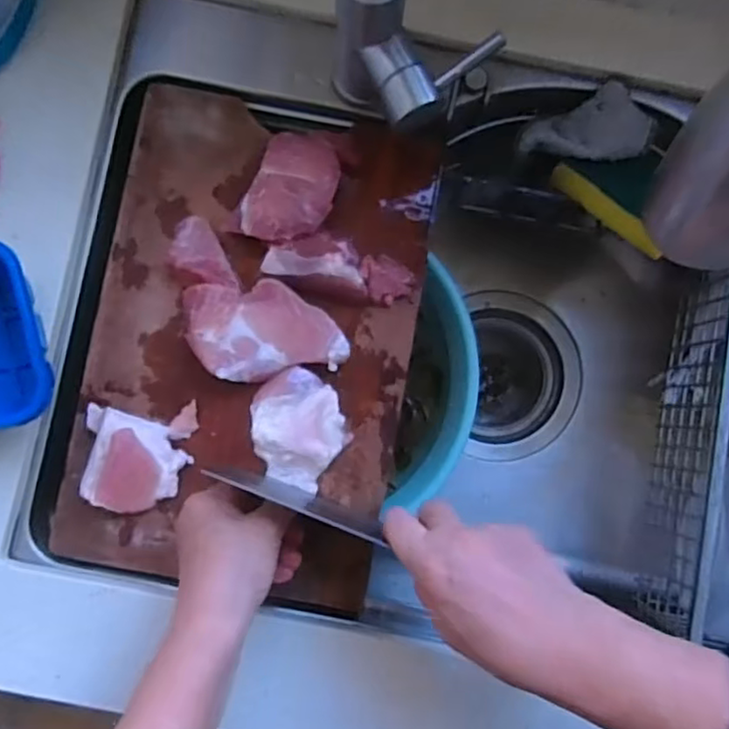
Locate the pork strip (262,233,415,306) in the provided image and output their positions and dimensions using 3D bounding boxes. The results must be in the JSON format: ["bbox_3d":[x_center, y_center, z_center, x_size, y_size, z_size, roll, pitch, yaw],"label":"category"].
[{"bbox_3d":[-0.017,-0.074,0.495,0.111,0.027,0.038,14,86,-2],"label":"pork strip"}]

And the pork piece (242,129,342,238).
[{"bbox_3d":[-0.054,-0.131,0.496,0.060,0.024,0.084,24,86,-2],"label":"pork piece"}]

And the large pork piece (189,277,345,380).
[{"bbox_3d":[-0.074,-0.025,0.487,0.115,0.028,0.070,-2,87,-3],"label":"large pork piece"}]

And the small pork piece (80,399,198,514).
[{"bbox_3d":[-0.167,0.069,0.482,0.078,0.031,0.075,0,87,-3],"label":"small pork piece"}]

